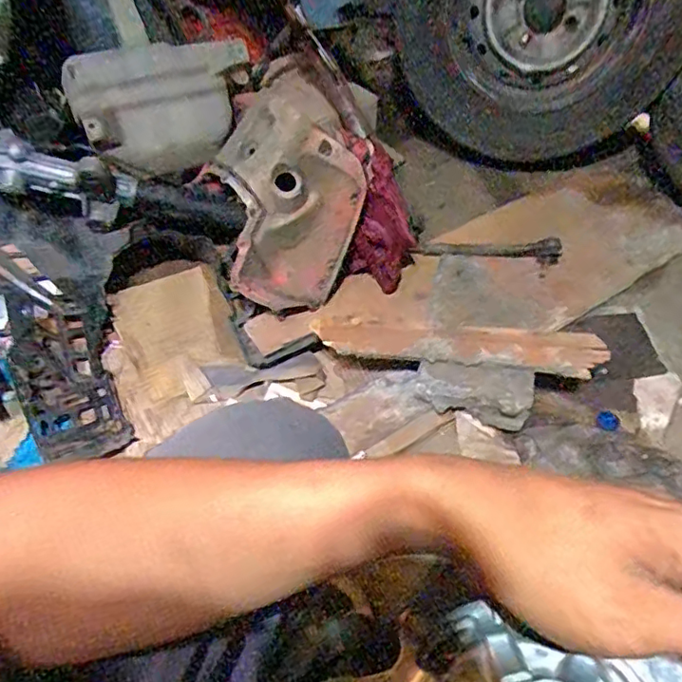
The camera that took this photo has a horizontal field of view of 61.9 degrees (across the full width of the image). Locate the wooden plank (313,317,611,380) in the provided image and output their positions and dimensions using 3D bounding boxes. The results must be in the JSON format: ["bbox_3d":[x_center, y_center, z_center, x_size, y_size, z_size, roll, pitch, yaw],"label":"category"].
[{"bbox_3d":[0.174,0.001,0.849,0.421,0.032,0.087,7,55,4],"label":"wooden plank"}]

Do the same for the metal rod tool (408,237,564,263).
[{"bbox_3d":[0.259,-0.160,1.003,0.270,0.029,0.052,0,55,-1],"label":"metal rod tool"}]

